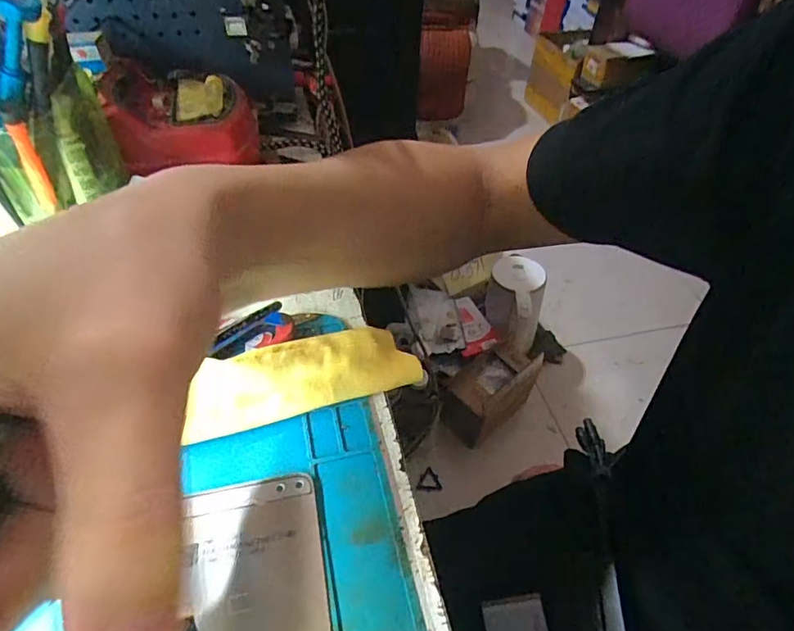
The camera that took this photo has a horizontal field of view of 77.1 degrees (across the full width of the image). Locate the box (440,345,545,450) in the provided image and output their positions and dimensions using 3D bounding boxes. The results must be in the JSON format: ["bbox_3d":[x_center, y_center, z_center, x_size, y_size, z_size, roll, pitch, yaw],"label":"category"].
[{"bbox_3d":[0.218,0.181,1.142,0.238,0.180,0.140,-34,58,-28],"label":"box"}]

